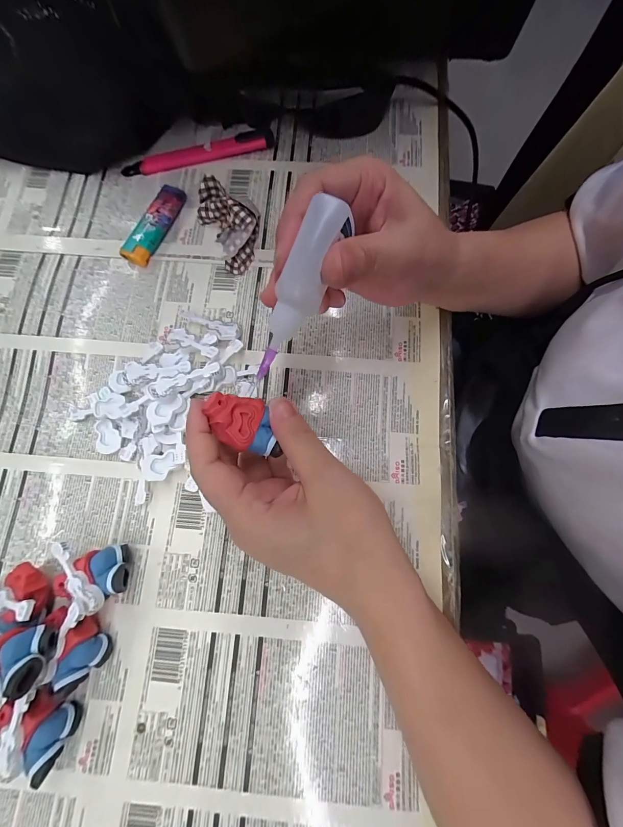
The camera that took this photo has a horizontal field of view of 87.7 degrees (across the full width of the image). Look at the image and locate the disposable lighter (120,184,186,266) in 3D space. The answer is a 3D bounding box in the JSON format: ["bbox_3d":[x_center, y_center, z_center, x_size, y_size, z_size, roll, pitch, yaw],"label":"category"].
[{"bbox_3d":[-0.134,-0.162,0.280,0.021,0.012,0.076,23,78,6],"label":"disposable lighter"}]

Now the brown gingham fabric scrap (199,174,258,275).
[{"bbox_3d":[-0.067,-0.156,0.267,0.037,0.032,0.069,-28,78,-5],"label":"brown gingham fabric scrap"}]

